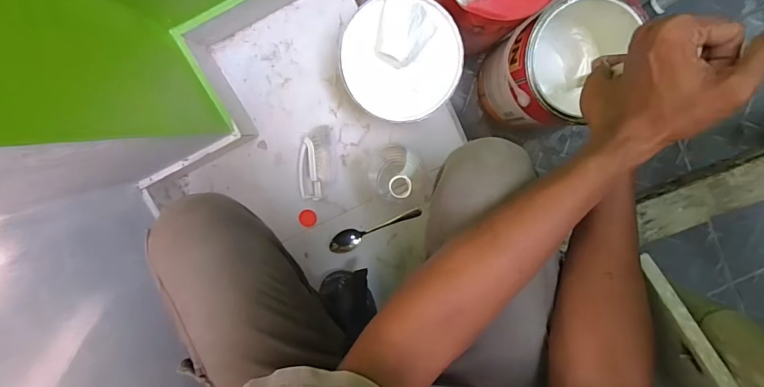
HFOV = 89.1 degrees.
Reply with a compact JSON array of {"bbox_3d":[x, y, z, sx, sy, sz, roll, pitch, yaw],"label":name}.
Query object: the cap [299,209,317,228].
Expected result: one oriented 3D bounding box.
[{"bbox_3d":[-0.132,0.044,0.696,0.030,0.007,0.032,0,100,-1],"label":"cap"}]

